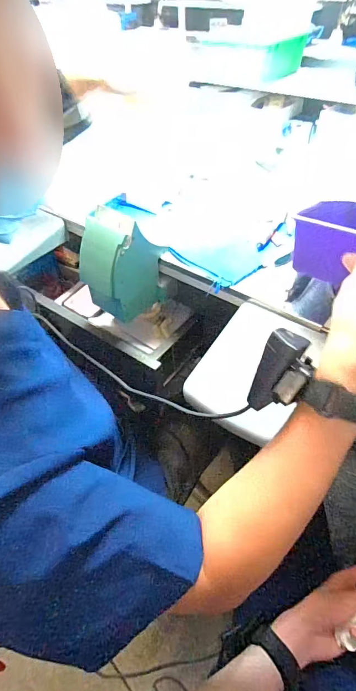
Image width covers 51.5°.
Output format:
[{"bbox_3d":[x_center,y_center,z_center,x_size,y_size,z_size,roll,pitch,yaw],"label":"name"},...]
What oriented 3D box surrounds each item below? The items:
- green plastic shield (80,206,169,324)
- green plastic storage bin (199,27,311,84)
[{"bbox_3d":[-0.077,-0.117,0.521,0.107,0.129,0.086,-32,53,-26],"label":"green plastic shield"},{"bbox_3d":[0.144,-0.554,0.712,0.146,0.058,0.143,30,54,27],"label":"green plastic storage bin"}]

